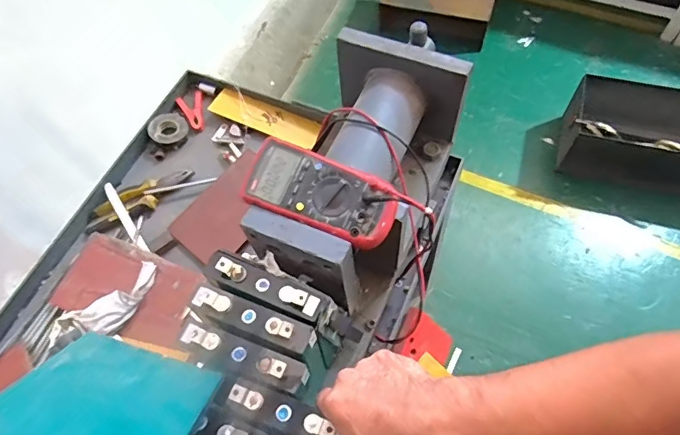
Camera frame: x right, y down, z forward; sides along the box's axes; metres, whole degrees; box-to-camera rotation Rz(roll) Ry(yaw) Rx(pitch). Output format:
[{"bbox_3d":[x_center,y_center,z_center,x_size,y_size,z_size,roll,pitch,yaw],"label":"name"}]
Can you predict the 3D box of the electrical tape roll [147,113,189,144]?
[{"bbox_3d":[-0.344,-0.177,0.974,0.074,0.023,0.073,-32,65,-12],"label":"electrical tape roll"}]

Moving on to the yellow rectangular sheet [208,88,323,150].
[{"bbox_3d":[-0.149,-0.202,0.982,0.224,0.010,0.065,22,71,5],"label":"yellow rectangular sheet"}]

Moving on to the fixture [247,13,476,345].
[{"bbox_3d":[0.058,-0.059,0.738,0.207,0.292,0.412,17,65,12],"label":"fixture"}]

